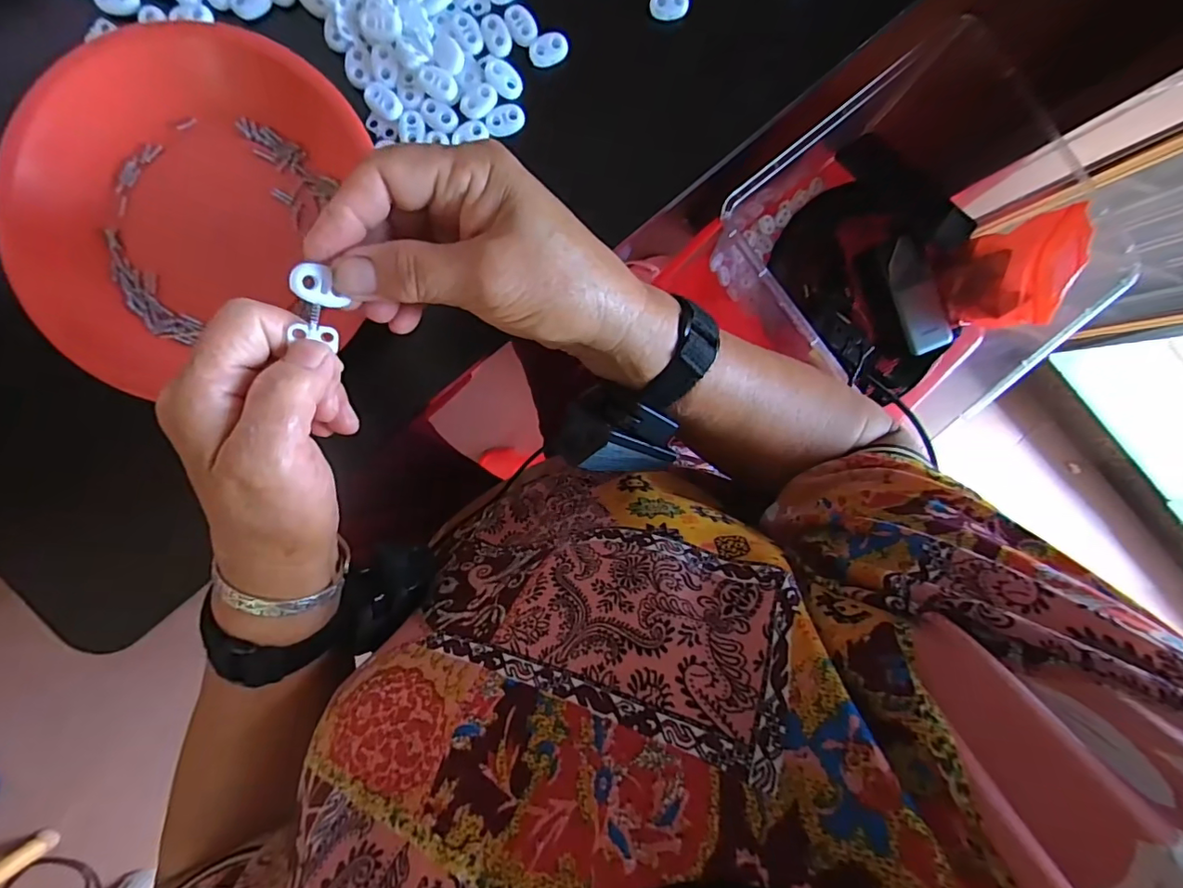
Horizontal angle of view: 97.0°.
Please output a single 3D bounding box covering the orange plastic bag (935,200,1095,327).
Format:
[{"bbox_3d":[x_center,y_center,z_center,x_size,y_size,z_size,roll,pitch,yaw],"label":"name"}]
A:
[{"bbox_3d":[0.429,-0.173,0.543,0.055,0.118,0.103,-9,93,-6],"label":"orange plastic bag"}]

